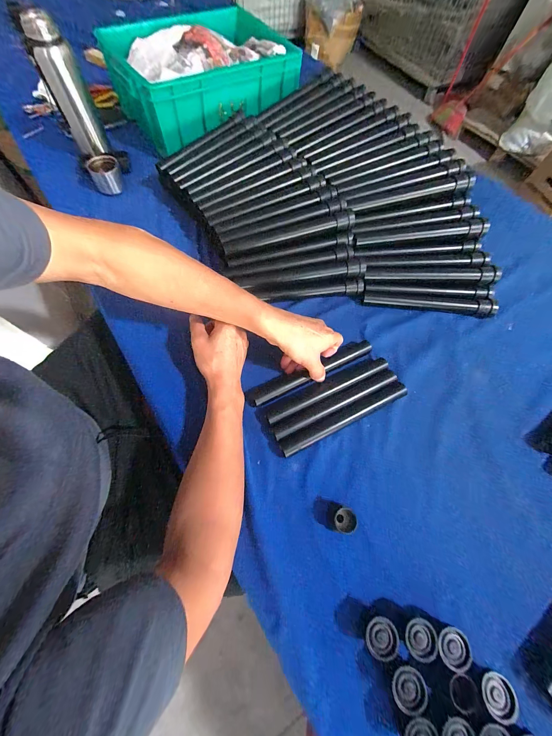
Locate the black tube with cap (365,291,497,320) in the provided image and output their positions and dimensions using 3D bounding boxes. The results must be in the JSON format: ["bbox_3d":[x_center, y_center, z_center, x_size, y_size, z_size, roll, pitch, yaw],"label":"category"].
[{"bbox_3d":[0.289,-0.122,0.495,0.241,0.024,0.028,7,66,0],"label":"black tube with cap"}]

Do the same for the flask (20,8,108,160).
[{"bbox_3d":[-0.426,-0.567,0.549,0.070,0.210,0.061,-25,70,-14],"label":"flask"}]

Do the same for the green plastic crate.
[{"bbox_3d":[-0.166,-0.711,0.670,0.406,0.154,0.326,-33,72,-16],"label":"green plastic crate"}]

